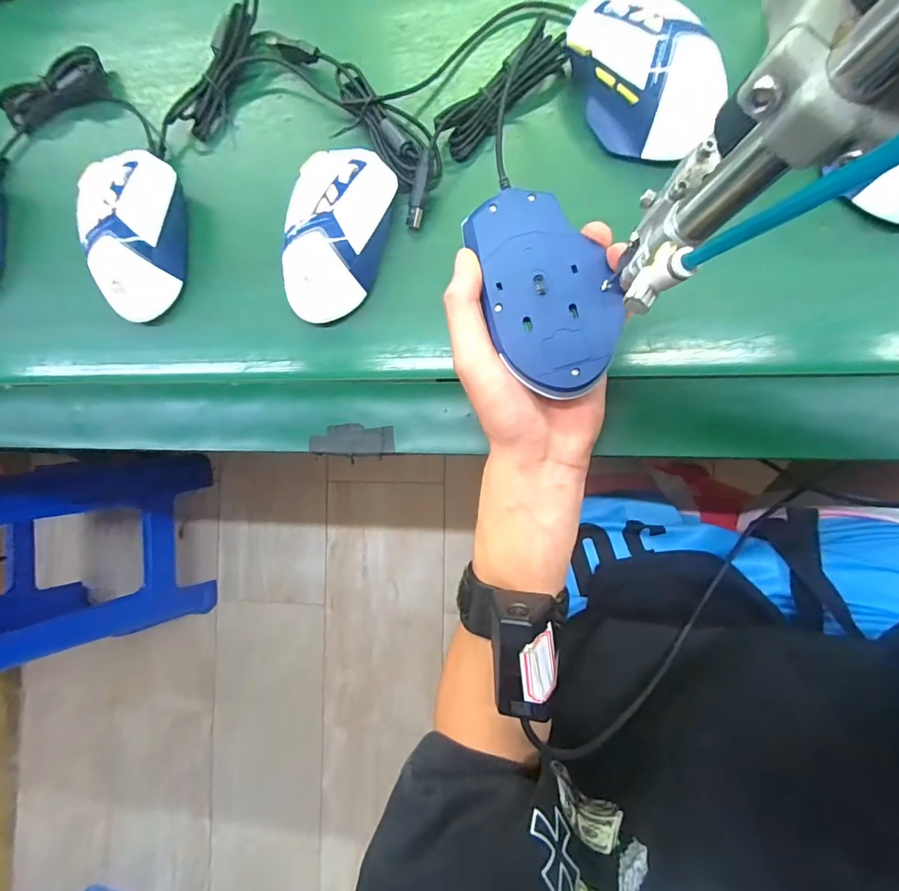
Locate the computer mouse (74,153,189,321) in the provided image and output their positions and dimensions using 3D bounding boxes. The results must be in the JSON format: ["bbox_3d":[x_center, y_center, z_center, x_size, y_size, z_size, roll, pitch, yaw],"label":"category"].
[{"bbox_3d":[-0.236,-0.162,0.332,0.062,0.036,0.120,-6,87,0],"label":"computer mouse"}]

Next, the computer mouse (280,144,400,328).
[{"bbox_3d":[-0.080,-0.151,0.316,0.063,0.041,0.120,14,87,1],"label":"computer mouse"}]

